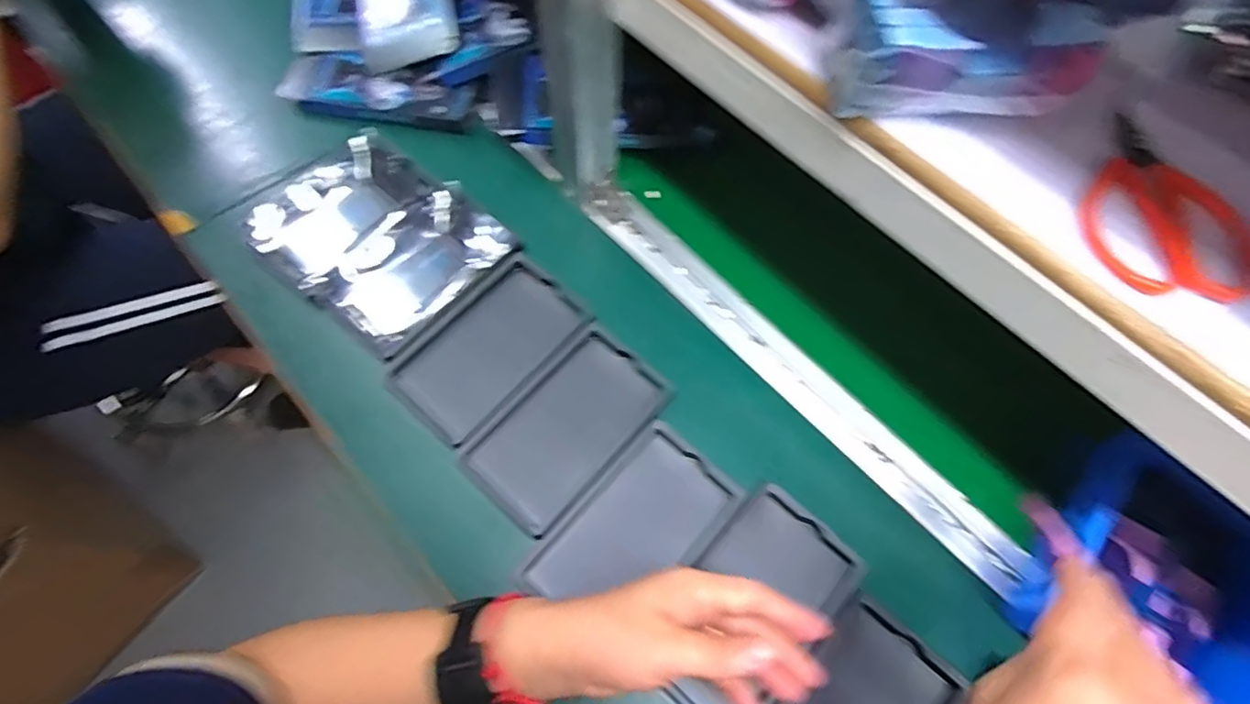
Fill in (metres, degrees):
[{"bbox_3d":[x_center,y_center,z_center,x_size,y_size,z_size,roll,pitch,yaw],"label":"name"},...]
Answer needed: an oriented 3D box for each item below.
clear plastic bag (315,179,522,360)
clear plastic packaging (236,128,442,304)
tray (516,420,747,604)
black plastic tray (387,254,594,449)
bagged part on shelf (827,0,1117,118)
[{"bbox_3d":[-0.184,-0.078,0.527,0.106,0.014,0.153,41,69,15],"label":"clear plastic bag"},{"bbox_3d":[-0.257,-0.130,0.547,0.117,0.020,0.157,29,67,11],"label":"clear plastic packaging"},{"bbox_3d":[0.009,0.134,0.445,0.090,0.011,0.154,39,69,15],"label":"tray"},{"bbox_3d":[-0.112,-0.006,0.502,0.093,0.009,0.156,40,69,15],"label":"black plastic tray"},{"bbox_3d":[0.170,-0.149,0.306,0.123,0.050,0.050,4,64,-1],"label":"bagged part on shelf"}]

